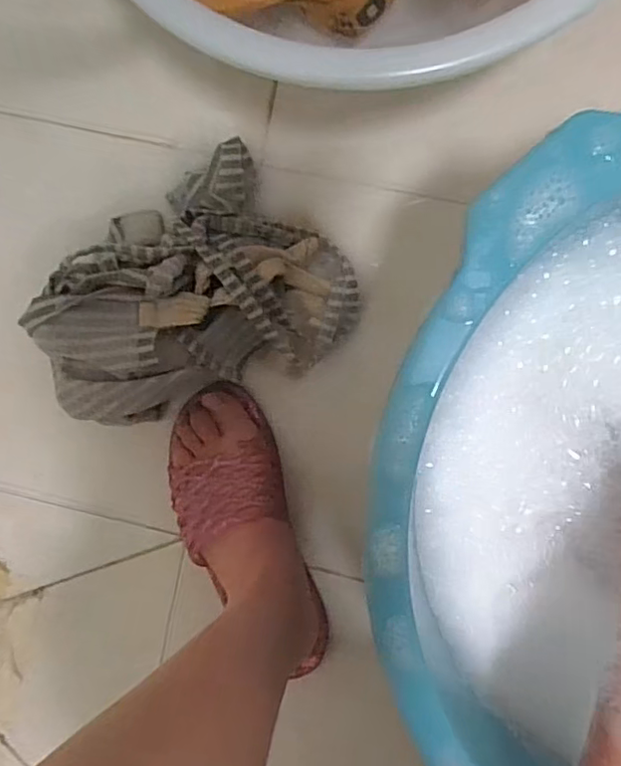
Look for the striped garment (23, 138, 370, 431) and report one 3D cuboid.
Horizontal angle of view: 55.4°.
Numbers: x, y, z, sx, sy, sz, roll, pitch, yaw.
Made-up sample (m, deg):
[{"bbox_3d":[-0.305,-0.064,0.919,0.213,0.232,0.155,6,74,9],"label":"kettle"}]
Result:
[{"bbox_3d":[-0.090,-0.055,0.424,0.217,0.078,0.166,-35,91,9],"label":"striped garment"}]

